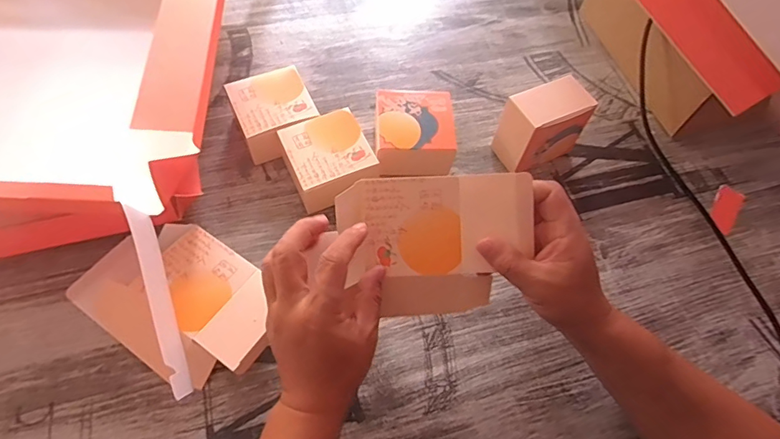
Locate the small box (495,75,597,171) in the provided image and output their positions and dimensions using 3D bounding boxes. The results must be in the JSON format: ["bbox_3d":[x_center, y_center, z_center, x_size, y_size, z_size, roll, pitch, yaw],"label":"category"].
[{"bbox_3d":[0.175,-0.106,0.542,0.087,0.093,0.056,-24,66,-16],"label":"small box"}]

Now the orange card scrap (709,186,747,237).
[{"bbox_3d":[0.399,-0.014,0.552,0.031,0.005,0.065,39,69,10],"label":"orange card scrap"}]

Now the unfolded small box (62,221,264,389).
[{"bbox_3d":[-0.196,0.077,0.445,0.184,0.037,0.122,32,65,13],"label":"unfolded small box"}]

